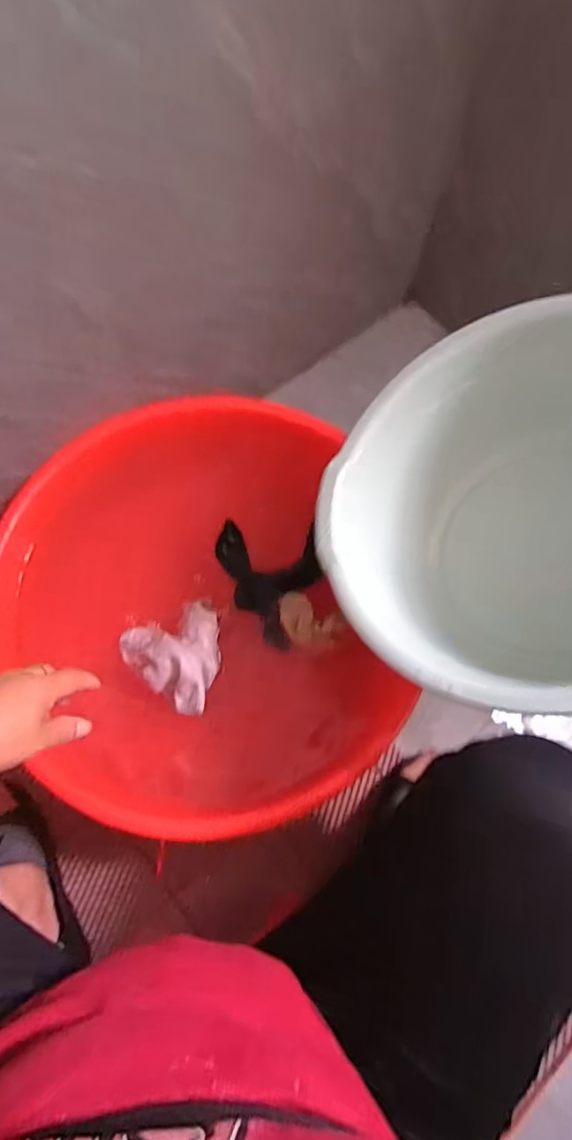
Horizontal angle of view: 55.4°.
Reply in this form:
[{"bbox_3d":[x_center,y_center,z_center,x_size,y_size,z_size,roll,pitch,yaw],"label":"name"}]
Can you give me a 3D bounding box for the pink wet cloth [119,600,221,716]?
[{"bbox_3d":[-0.125,0.110,0.663,0.118,0.046,0.125,-26,73,-11],"label":"pink wet cloth"}]

